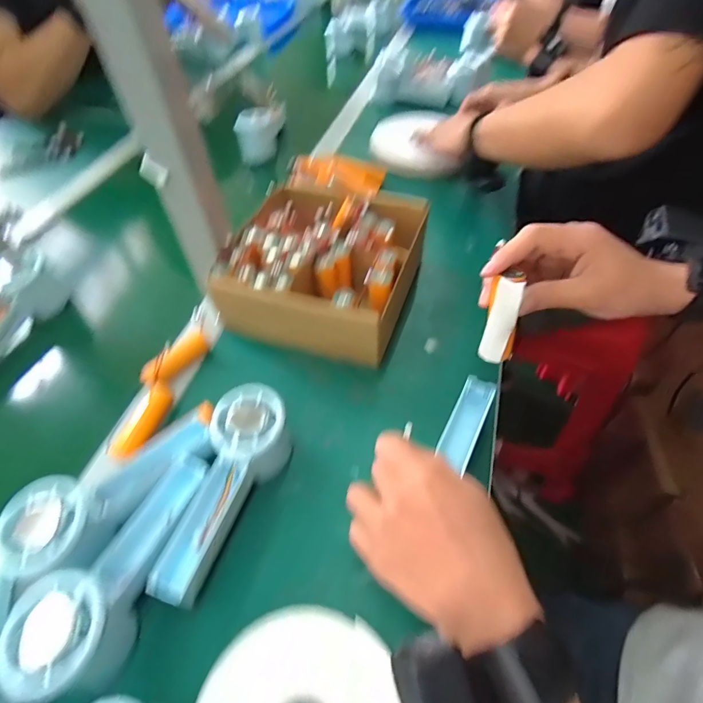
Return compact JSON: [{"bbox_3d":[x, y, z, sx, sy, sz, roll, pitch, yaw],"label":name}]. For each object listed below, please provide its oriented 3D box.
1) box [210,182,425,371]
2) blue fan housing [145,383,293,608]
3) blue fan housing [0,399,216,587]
[{"bbox_3d":[-0.029,-0.097,0.480,0.184,0.082,0.196,14,52,12],"label":"box"},{"bbox_3d":[-0.091,0.102,0.325,0.065,0.049,0.155,16,65,14],"label":"blue fan housing"},{"bbox_3d":[-0.171,0.101,0.326,0.162,0.038,0.072,-37,59,-26],"label":"blue fan housing"}]

